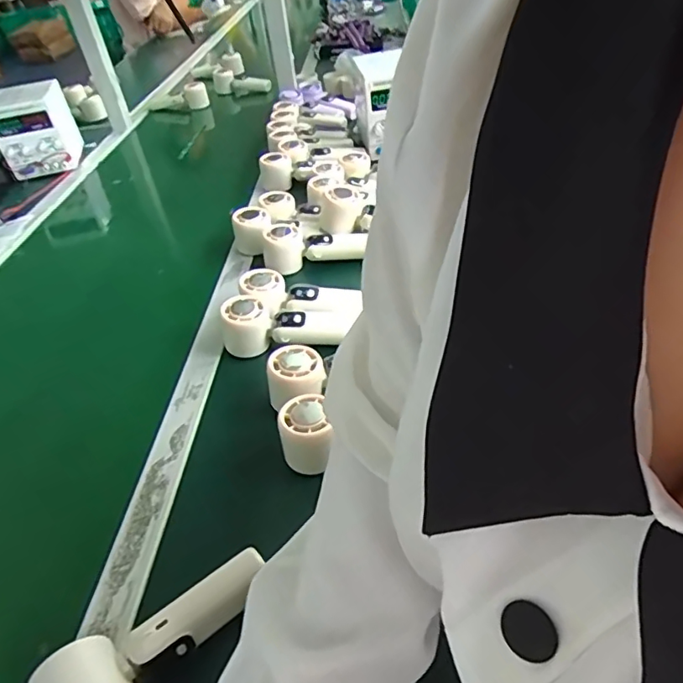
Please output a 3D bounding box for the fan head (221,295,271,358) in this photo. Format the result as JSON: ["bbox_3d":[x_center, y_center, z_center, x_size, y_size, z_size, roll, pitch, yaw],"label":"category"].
[{"bbox_3d":[-0.112,-0.016,0.634,0.056,0.060,0.051,-25,43,-20],"label":"fan head"}]

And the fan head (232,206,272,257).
[{"bbox_3d":[-0.135,-0.170,0.814,0.059,0.058,0.057,-13,40,-7],"label":"fan head"}]

